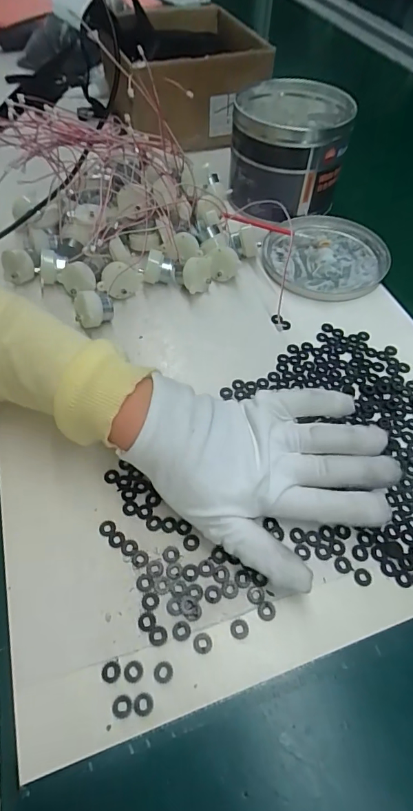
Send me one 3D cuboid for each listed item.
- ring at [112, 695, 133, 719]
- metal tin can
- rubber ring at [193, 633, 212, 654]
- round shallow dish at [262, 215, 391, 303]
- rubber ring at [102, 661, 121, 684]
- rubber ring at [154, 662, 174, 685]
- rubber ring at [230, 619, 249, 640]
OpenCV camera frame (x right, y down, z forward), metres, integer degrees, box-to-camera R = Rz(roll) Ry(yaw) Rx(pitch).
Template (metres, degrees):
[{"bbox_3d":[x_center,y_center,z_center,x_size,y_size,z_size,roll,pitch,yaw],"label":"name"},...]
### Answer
[{"bbox_3d":[-0.045,0.161,0.220,0.010,0.004,0.010,1,55,-1],"label":"ring"},{"bbox_3d":[0.090,-0.294,0.481,0.131,0.113,0.144,1,55,-1],"label":"metal tin can"},{"bbox_3d":[-0.002,0.137,0.237,0.011,0.004,0.011,1,55,-1],"label":"rubber ring"},{"bbox_3d":[0.130,-0.163,0.449,0.129,0.013,0.135,1,55,-1],"label":"round shallow dish"},{"bbox_3d":[-0.053,0.148,0.229,0.010,0.004,0.010,1,55,-1],"label":"rubber ring"},{"bbox_3d":[-0.024,0.148,0.229,0.011,0.004,0.010,1,55,-1],"label":"rubber ring"},{"bbox_3d":[0.019,0.131,0.242,0.010,0.004,0.011,1,55,-1],"label":"rubber ring"}]

